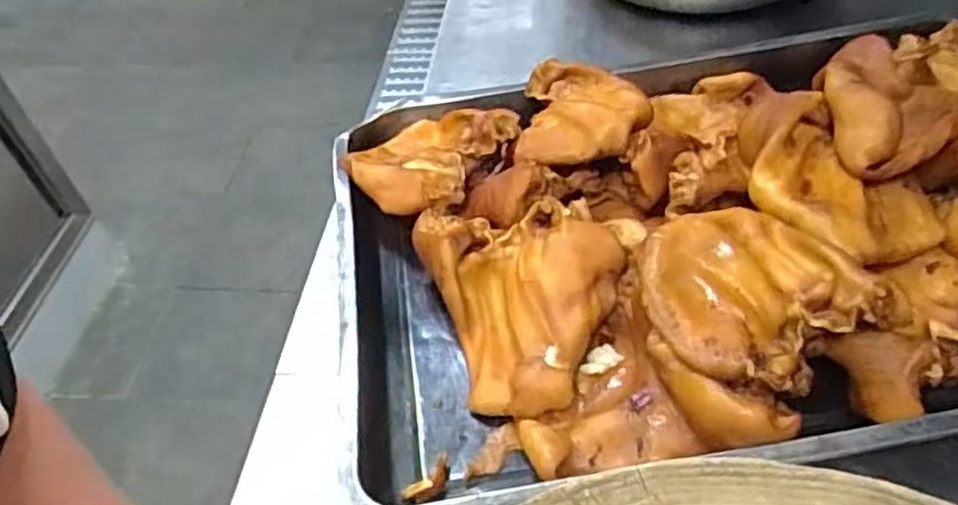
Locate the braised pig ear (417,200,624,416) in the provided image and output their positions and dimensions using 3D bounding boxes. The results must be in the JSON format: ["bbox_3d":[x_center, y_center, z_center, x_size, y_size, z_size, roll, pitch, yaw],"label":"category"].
[{"bbox_3d":[0.036,0.026,0.538,0.130,0.050,0.164,-17,49,-9],"label":"braised pig ear"}]

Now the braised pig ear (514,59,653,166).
[{"bbox_3d":[0.086,-0.118,0.618,0.101,0.036,0.102,4,49,10],"label":"braised pig ear"}]

